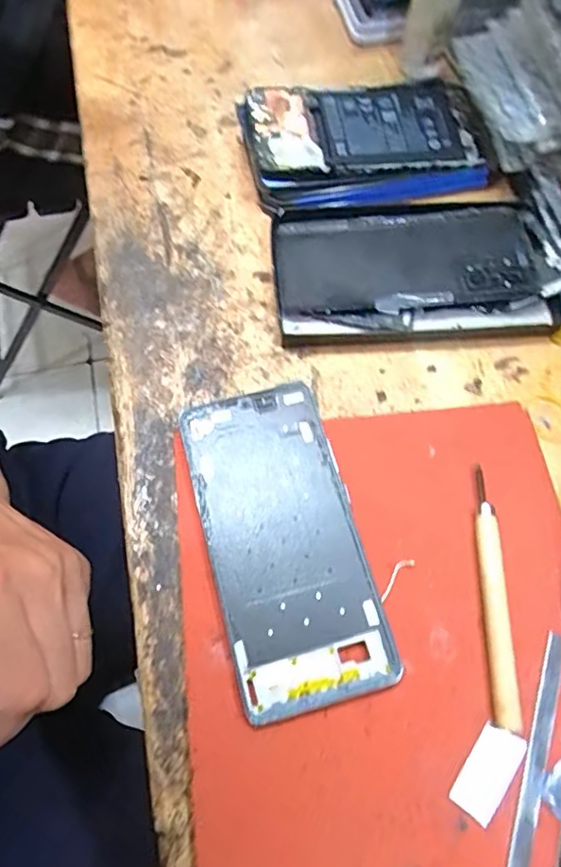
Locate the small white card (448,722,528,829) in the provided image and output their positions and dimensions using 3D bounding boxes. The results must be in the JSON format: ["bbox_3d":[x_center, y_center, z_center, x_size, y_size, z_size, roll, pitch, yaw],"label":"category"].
[{"bbox_3d":[0.092,0.149,0.250,0.020,0.004,0.038,32,72,14],"label":"small white card"}]

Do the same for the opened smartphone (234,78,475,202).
[{"bbox_3d":[0.055,-0.212,0.397,0.161,0.008,0.070,-7,78,-4],"label":"opened smartphone"}]

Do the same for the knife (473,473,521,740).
[{"bbox_3d":[0.105,0.077,0.278,0.012,0.007,0.120,0,67,2],"label":"knife"}]

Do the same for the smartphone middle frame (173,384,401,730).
[{"bbox_3d":[-0.001,0.053,0.289,0.079,0.012,0.159,-15,68,-5],"label":"smartphone middle frame"}]

